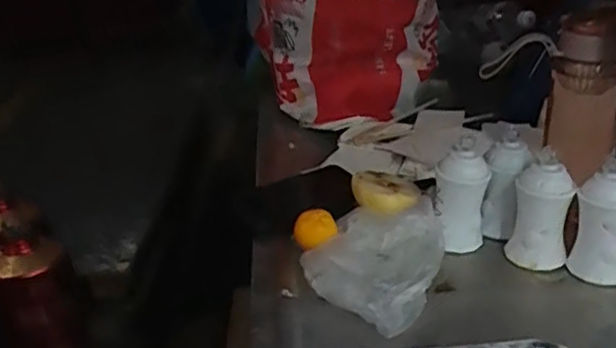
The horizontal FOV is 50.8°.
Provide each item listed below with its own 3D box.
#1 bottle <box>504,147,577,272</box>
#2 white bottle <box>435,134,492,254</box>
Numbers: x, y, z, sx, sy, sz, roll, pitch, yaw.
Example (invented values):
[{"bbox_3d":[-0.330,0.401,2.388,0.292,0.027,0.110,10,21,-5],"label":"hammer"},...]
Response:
[{"bbox_3d":[0.232,0.035,0.648,0.058,0.103,0.058,6,30,20],"label":"bottle"},{"bbox_3d":[0.159,0.027,0.664,0.052,0.104,0.049,-1,29,7],"label":"white bottle"}]

